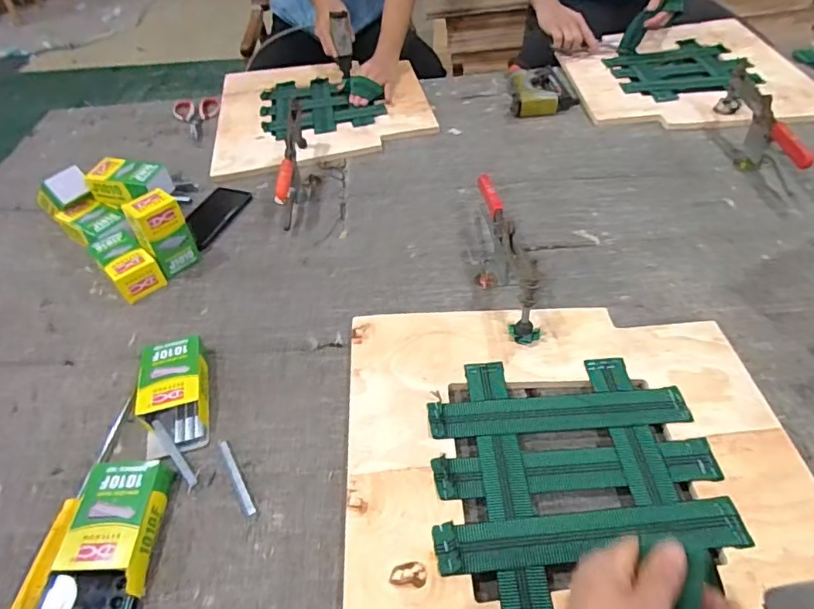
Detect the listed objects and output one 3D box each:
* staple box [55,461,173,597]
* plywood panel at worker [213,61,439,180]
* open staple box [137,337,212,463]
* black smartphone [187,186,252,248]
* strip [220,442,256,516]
[{"bbox_3d":[-0.302,0.227,0.541,0.086,0.035,0.130,-4,46,1],"label":"staple box"},{"bbox_3d":[-0.191,-0.452,1.180,0.460,0.027,0.448,-10,49,-4],"label":"plywood panel at worker"},{"bbox_3d":[-0.291,0.110,0.651,0.080,0.037,0.157,-14,47,-8],"label":"open staple box"},{"bbox_3d":[-0.354,-0.163,0.945,0.089,0.011,0.166,13,49,17],"label":"black smartphone"},{"bbox_3d":[-0.192,0.193,0.585,0.010,0.004,0.101,-26,49,-19],"label":"strip"}]

